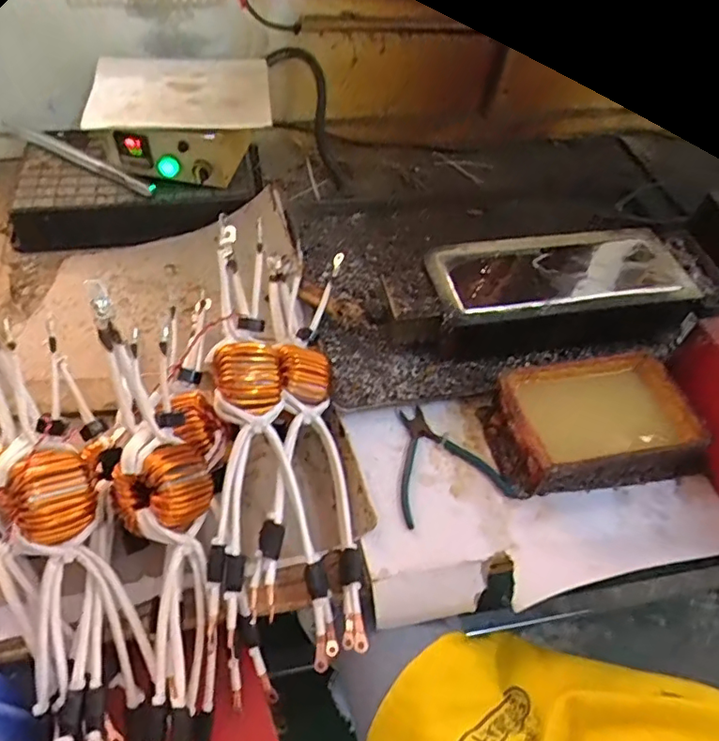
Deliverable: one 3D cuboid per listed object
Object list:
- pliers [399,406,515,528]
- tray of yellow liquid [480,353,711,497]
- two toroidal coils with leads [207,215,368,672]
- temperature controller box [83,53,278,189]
[{"bbox_3d":[0.089,0.100,0.618,0.124,0.019,0.127,-12,53,-14],"label":"pliers"},{"bbox_3d":[0.261,0.054,0.620,0.214,0.077,0.136,-7,52,-10],"label":"tray of yellow liquid"},{"bbox_3d":[-0.094,0.039,0.601,0.152,0.153,0.505,-7,64,-10],"label":"two toroidal coils with leads"},{"bbox_3d":[-0.261,-0.381,0.835,0.250,0.097,0.210,-2,52,-6],"label":"temperature controller box"}]

